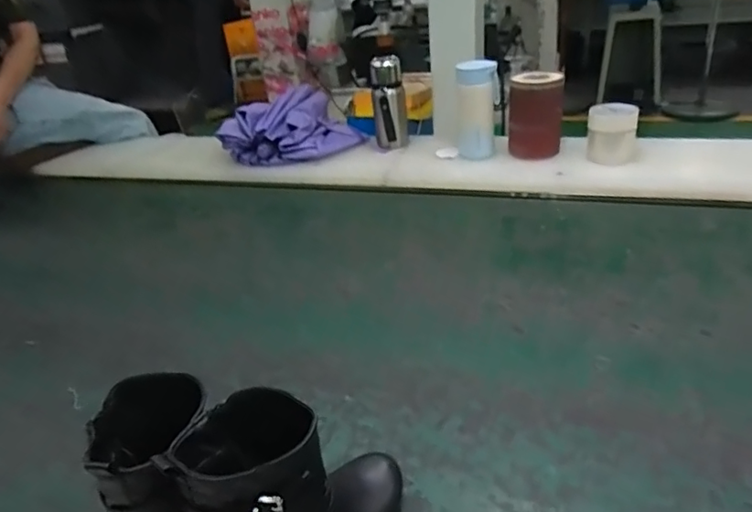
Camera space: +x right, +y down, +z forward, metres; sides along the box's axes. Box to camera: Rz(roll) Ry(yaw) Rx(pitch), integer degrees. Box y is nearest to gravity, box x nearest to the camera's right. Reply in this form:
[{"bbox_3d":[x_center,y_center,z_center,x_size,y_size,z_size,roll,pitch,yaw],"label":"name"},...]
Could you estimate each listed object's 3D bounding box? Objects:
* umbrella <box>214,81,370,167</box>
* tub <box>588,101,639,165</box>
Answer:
[{"bbox_3d":[-0.183,-0.291,1.259,0.275,0.126,0.214,5,31,18],"label":"umbrella"},{"bbox_3d":[0.452,-0.231,1.058,0.088,0.098,0.075,7,31,24],"label":"tub"}]

